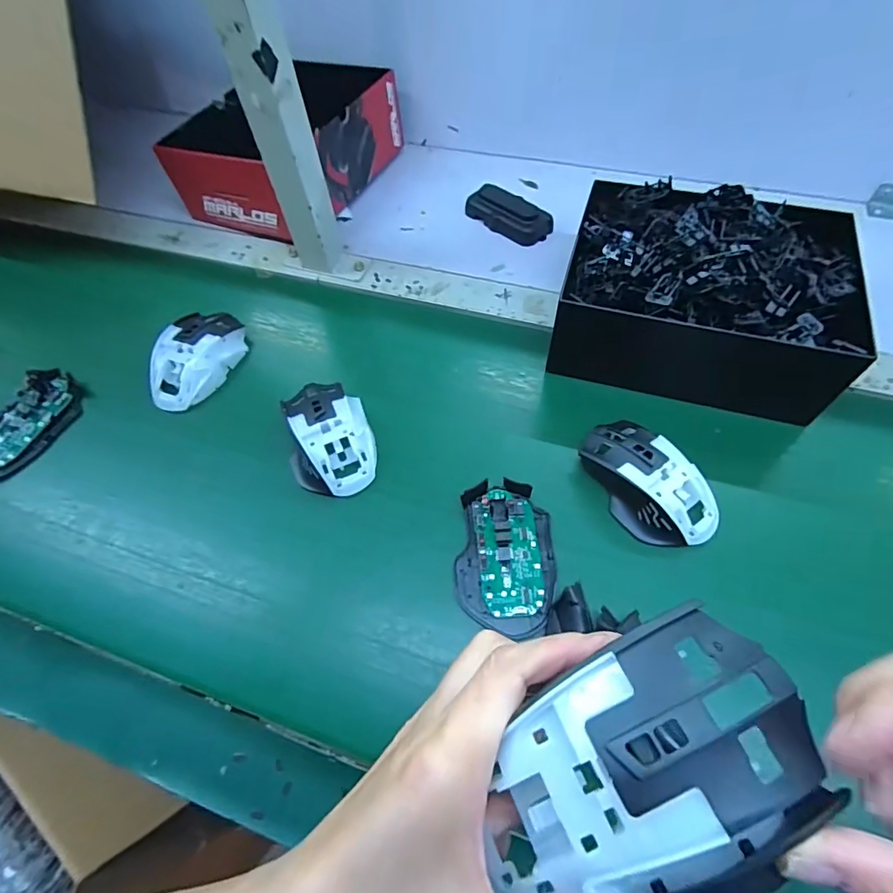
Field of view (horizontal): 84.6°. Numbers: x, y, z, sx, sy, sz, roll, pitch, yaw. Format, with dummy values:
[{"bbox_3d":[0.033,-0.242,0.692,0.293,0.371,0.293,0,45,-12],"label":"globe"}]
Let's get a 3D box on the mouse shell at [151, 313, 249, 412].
[{"bbox_3d":[-0.243,-0.090,0.480,0.068,0.038,0.114,7,60,8],"label":"mouse shell"}]

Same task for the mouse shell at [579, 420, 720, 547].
[{"bbox_3d":[0.157,0.027,0.384,0.066,0.034,0.112,-34,63,-16],"label":"mouse shell"}]

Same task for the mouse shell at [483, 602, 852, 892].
[{"bbox_3d":[0.060,0.100,0.153,0.101,0.042,0.065,-22,60,-9],"label":"mouse shell"}]

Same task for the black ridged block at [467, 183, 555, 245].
[{"bbox_3d":[0.071,-0.272,0.574,0.102,0.023,0.045,34,67,21],"label":"black ridged block"}]

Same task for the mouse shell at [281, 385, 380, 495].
[{"bbox_3d":[-0.103,-0.013,0.425,0.073,0.037,0.115,-16,60,-5],"label":"mouse shell"}]

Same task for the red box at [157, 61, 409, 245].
[{"bbox_3d":[-0.193,-0.371,0.602,0.185,0.112,0.236,19,62,14],"label":"red box"}]

